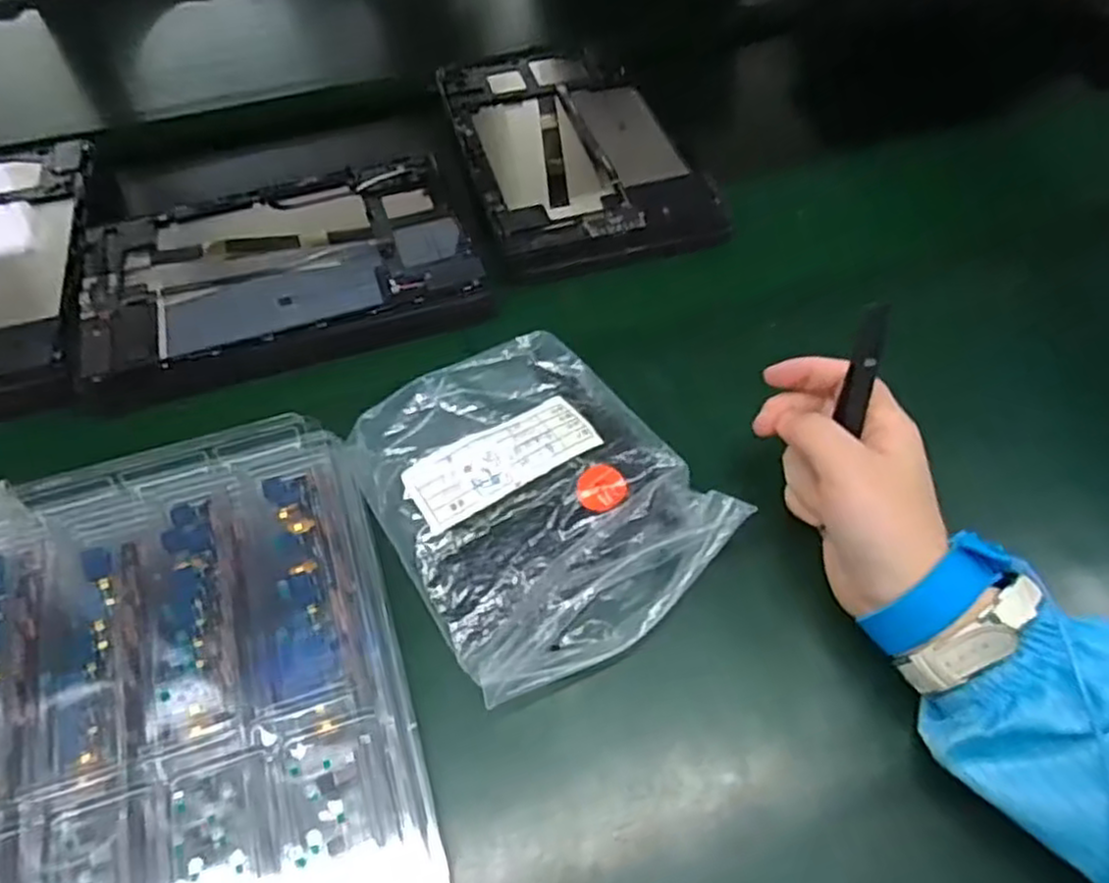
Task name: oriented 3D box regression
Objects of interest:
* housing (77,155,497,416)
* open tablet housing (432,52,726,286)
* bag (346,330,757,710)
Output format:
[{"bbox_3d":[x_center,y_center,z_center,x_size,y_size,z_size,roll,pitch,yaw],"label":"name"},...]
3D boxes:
[{"bbox_3d":[-0.169,-0.107,0.457,0.230,0.013,0.161,-17,55,-10],"label":"housing"},{"bbox_3d":[0.012,-0.214,0.519,0.146,0.010,0.255,-15,54,-8],"label":"open tablet housing"},{"bbox_3d":[-0.010,0.020,0.355,0.138,0.030,0.168,-30,58,-19],"label":"bag"}]

